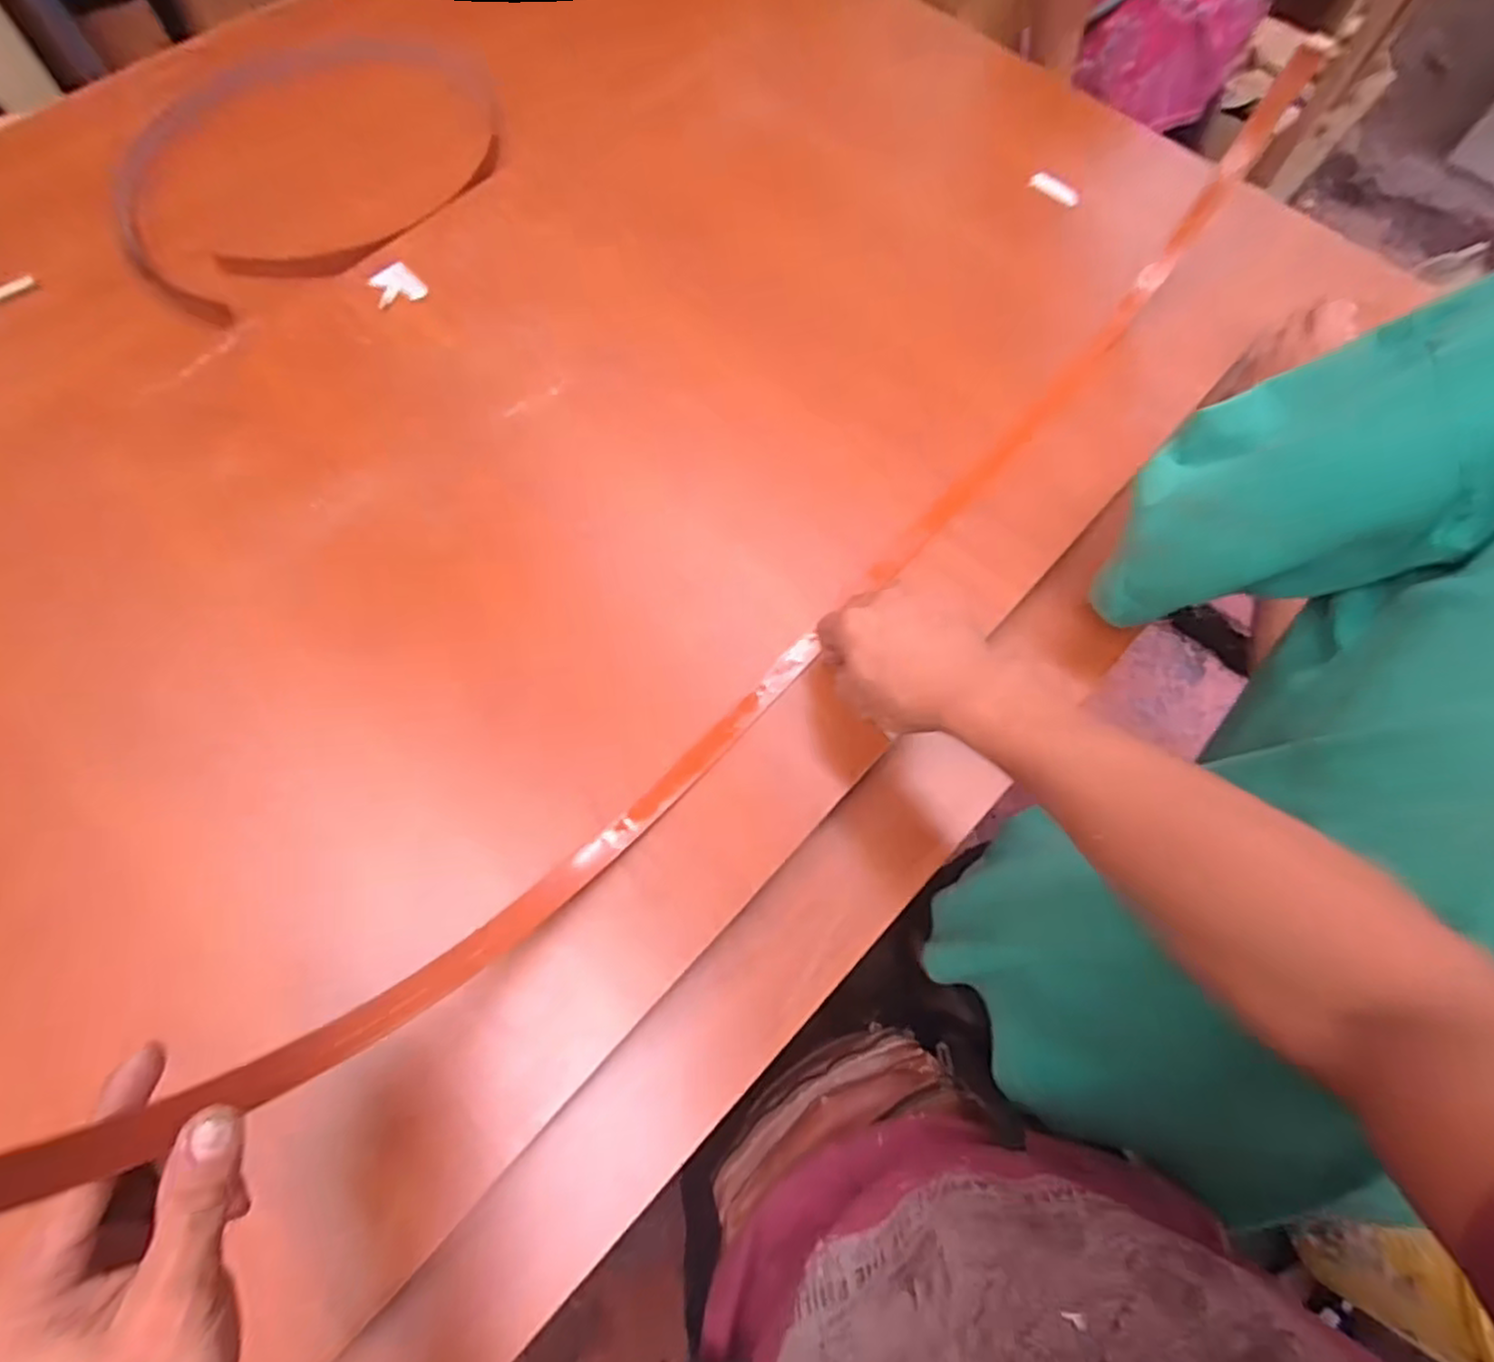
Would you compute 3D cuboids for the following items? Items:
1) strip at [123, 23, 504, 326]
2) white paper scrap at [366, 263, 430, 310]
[{"bbox_3d":[-0.469,-0.572,0.761,0.389,0.035,0.438,-16,70,-7],"label":"strip"},{"bbox_3d":[-0.319,-0.360,0.651,0.043,0.013,0.044,0,67,-1],"label":"white paper scrap"}]

